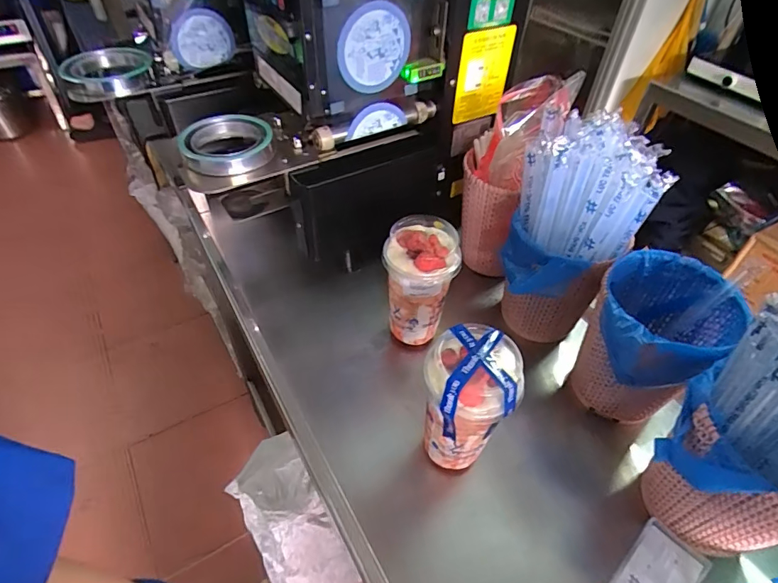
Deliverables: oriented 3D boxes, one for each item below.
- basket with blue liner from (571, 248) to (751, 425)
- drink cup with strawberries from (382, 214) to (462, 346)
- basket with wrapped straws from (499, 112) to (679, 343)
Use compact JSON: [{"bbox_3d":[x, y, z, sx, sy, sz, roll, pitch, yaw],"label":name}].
[{"bbox_3d":[0.290,0.065,0.533,0.127,0.169,0.158,35,54,27],"label":"basket with blue liner"},{"bbox_3d":[0.038,-0.008,0.589,0.087,0.163,0.084,2,46,-2],"label":"drink cup with strawberries"},{"bbox_3d":[0.220,-0.061,0.568,0.142,0.270,0.124,-5,47,-7],"label":"basket with wrapped straws"}]

